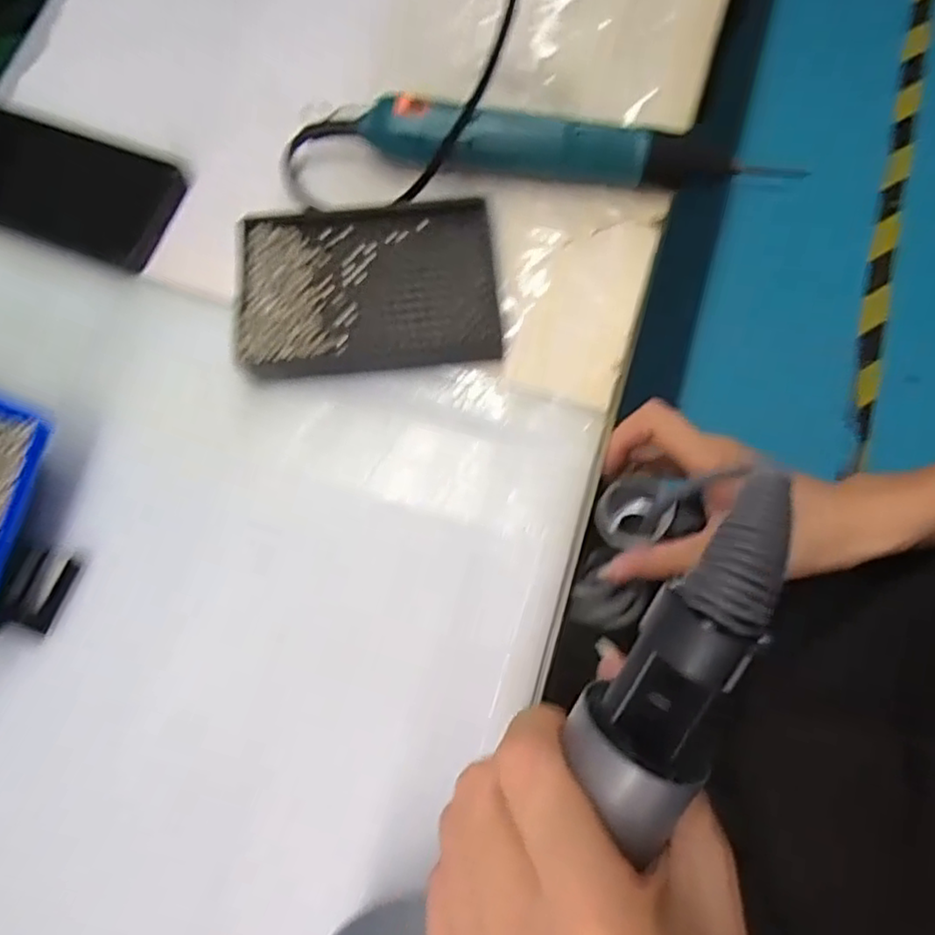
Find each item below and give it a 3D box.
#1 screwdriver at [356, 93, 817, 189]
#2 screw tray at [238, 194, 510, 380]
[{"bbox_3d":[0.058,-0.177,0.374,0.229,0.031,0.028,5,75,4],"label":"screwdriver"},{"bbox_3d":[-0.054,-0.098,0.365,0.136,0.016,0.093,-4,73,0],"label":"screw tray"}]

